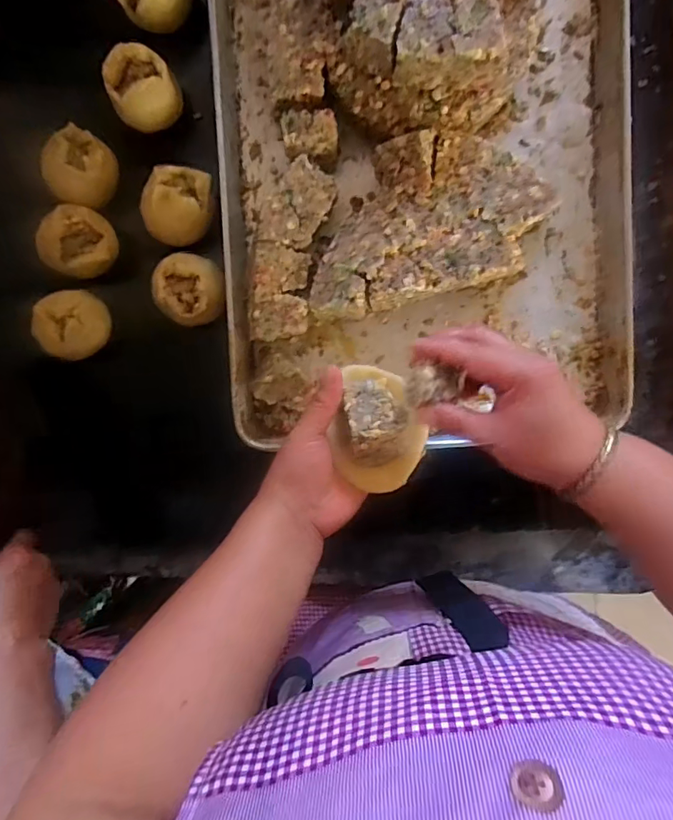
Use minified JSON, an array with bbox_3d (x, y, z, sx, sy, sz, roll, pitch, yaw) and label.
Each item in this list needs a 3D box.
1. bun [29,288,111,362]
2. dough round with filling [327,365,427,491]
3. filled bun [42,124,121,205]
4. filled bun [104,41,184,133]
[{"bbox_3d":[-0.288,-0.092,0.543,0.073,0.037,0.074,-2,94,1],"label":"bun"},{"bbox_3d":[0.034,0.016,0.415,0.073,0.044,0.108,-18,93,2],"label":"dough round with filling"},{"bbox_3d":[-0.270,-0.254,0.528,0.056,0.046,0.074,32,94,-1],"label":"filled bun"},{"bbox_3d":[-0.204,-0.338,0.528,0.067,0.045,0.070,0,94,1],"label":"filled bun"}]

